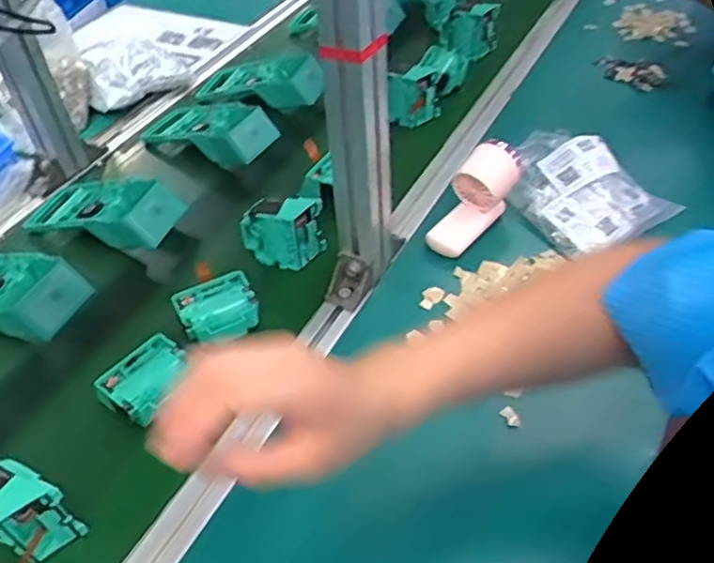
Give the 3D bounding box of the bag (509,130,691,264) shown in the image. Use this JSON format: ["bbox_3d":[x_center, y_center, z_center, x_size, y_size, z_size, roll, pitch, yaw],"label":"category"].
[{"bbox_3d":[0.258,-0.113,0.774,0.143,0.062,0.168,-27,52,-21],"label":"bag"}]

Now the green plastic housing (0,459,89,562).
[{"bbox_3d":[-0.256,0.180,0.522,0.066,0.085,0.044,25,53,22],"label":"green plastic housing"}]

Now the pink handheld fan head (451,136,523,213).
[{"bbox_3d":[0.145,-0.117,0.753,0.061,0.068,0.062,21,51,19],"label":"pink handheld fan head"}]

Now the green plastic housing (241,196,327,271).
[{"bbox_3d":[-0.080,-0.053,0.733,0.080,0.082,0.035,9,48,9],"label":"green plastic housing"}]

